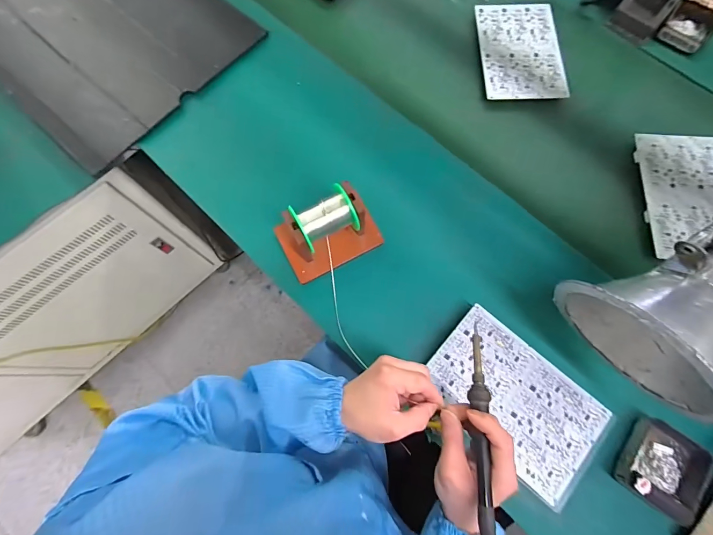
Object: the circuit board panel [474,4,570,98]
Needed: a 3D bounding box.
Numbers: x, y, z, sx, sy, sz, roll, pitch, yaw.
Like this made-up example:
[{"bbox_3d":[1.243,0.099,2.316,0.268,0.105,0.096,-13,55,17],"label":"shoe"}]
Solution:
[{"bbox_3d":[0.287,-0.385,0.603,0.134,0.008,0.207,-1,74,2],"label":"circuit board panel"}]

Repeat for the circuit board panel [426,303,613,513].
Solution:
[{"bbox_3d":[0.198,0.164,0.430,0.209,0.013,0.132,42,78,10],"label":"circuit board panel"}]

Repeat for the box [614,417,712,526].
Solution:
[{"bbox_3d":[0.368,0.238,0.406,0.085,0.038,0.094,34,76,9],"label":"box"}]

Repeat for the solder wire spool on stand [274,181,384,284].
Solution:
[{"bbox_3d":[-0.037,-0.053,0.471,0.139,0.092,0.092,-24,75,-7],"label":"solder wire spool on stand"}]

